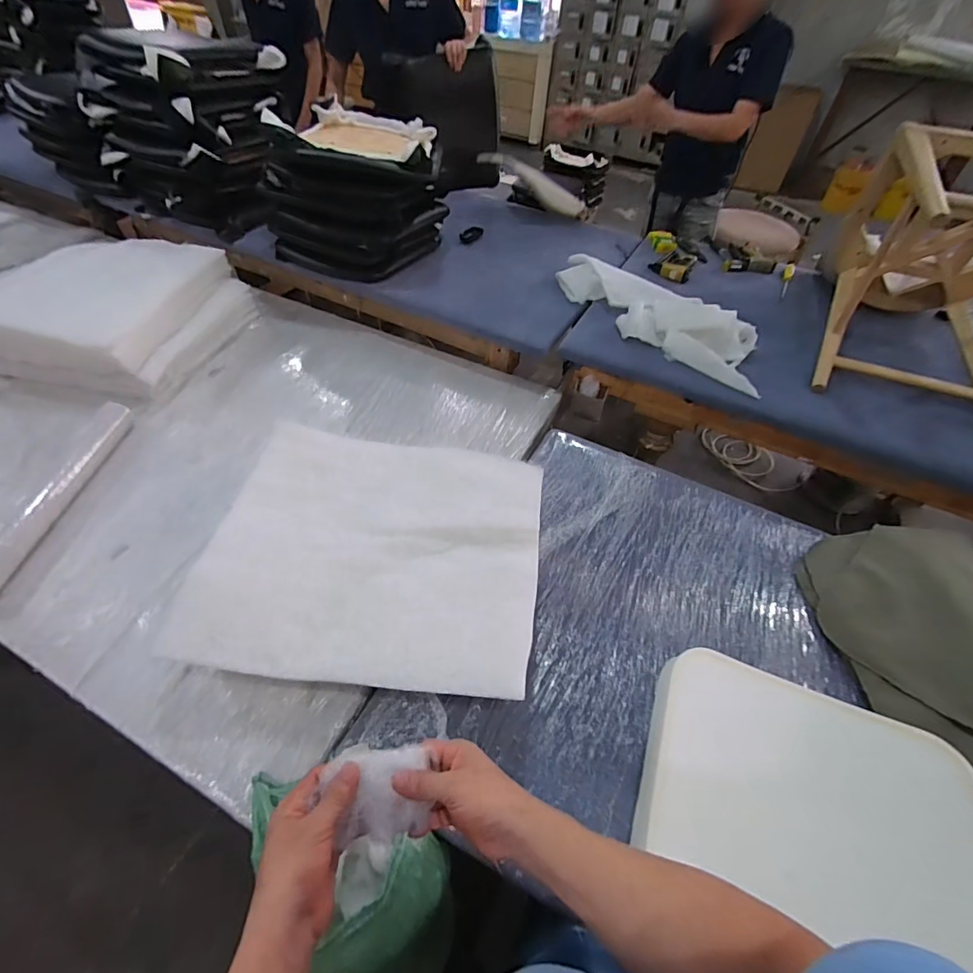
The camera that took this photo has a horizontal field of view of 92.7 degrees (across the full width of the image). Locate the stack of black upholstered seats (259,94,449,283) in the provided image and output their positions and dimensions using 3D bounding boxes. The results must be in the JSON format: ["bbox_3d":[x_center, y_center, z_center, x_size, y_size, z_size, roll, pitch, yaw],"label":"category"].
[{"bbox_3d":[-0.409,-0.936,1.513,0.558,0.378,0.428,17,50,11],"label":"stack of black upholstered seats"}]

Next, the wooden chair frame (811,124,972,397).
[{"bbox_3d":[1.184,-0.534,1.165,0.497,0.455,0.639,19,50,12],"label":"wooden chair frame"}]

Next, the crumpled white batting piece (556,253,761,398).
[{"bbox_3d":[0.517,-0.520,1.393,0.308,0.111,0.720,-35,59,-29],"label":"crumpled white batting piece"}]

